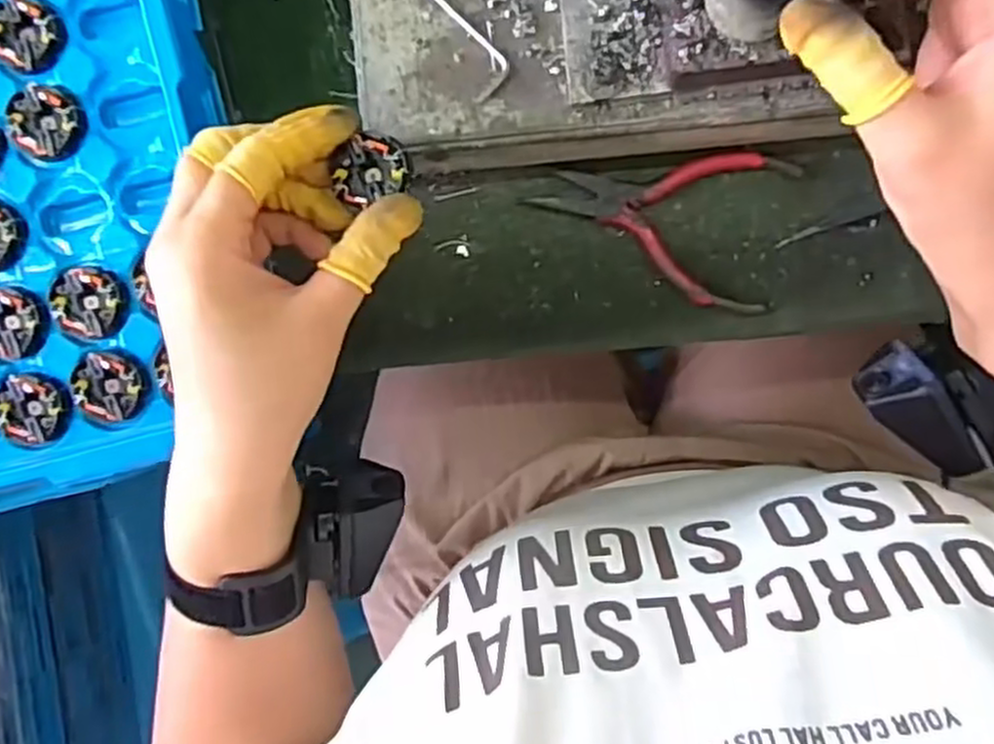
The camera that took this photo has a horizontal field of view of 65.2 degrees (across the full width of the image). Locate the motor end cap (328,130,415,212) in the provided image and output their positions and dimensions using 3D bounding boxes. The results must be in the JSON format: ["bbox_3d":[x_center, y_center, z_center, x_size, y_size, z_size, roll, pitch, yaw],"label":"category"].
[{"bbox_3d":[-0.046,-0.076,0.291,0.029,0.009,0.025,-17,92,6],"label":"motor end cap"}]

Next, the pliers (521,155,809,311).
[{"bbox_3d":[0.075,-0.074,0.358,0.113,0.010,0.069,16,95,4],"label":"pliers"}]

